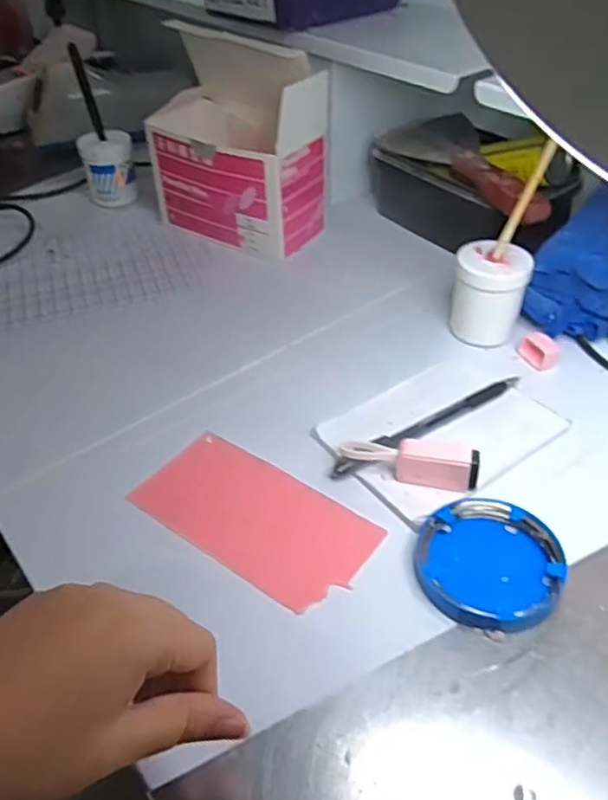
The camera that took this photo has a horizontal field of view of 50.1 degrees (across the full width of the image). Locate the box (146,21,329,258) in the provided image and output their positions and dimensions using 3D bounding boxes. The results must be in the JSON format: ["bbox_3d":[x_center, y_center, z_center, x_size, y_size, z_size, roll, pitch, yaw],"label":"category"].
[{"bbox_3d":[-0.067,-0.236,0.618,0.162,0.165,0.088,25,49,28],"label":"box"}]

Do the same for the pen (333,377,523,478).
[{"bbox_3d":[0.088,0.015,0.442,0.160,0.011,0.018,-21,46,-22],"label":"pen"}]

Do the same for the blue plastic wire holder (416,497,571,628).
[{"bbox_3d":[0.101,0.088,0.360,0.075,0.013,0.078,0,42,0],"label":"blue plastic wire holder"}]

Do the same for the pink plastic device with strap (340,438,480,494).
[{"bbox_3d":[0.065,0.038,0.405,0.084,0.025,0.020,12,43,14],"label":"pink plastic device with strap"}]

